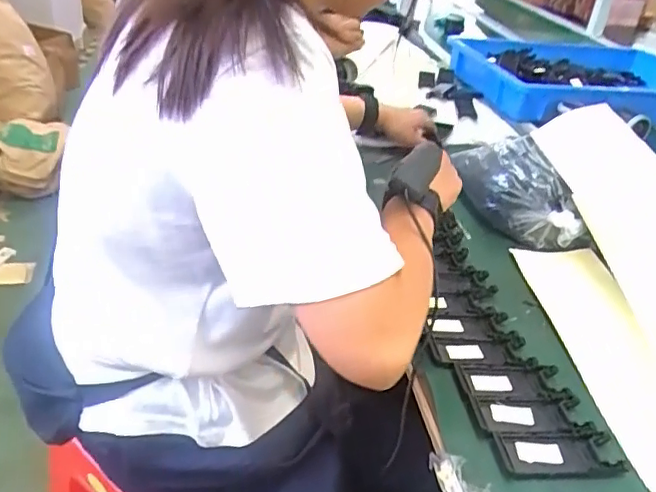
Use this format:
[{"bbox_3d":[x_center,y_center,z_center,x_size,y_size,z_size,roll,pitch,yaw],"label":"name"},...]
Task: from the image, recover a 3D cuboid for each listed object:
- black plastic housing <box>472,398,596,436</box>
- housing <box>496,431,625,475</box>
[{"bbox_3d":[0.177,0.148,0.502,0.098,0.005,0.038,3,33,-5],"label":"black plastic housing"},{"bbox_3d":[0.189,0.170,0.472,0.097,0.005,0.039,4,33,-4],"label":"housing"}]

